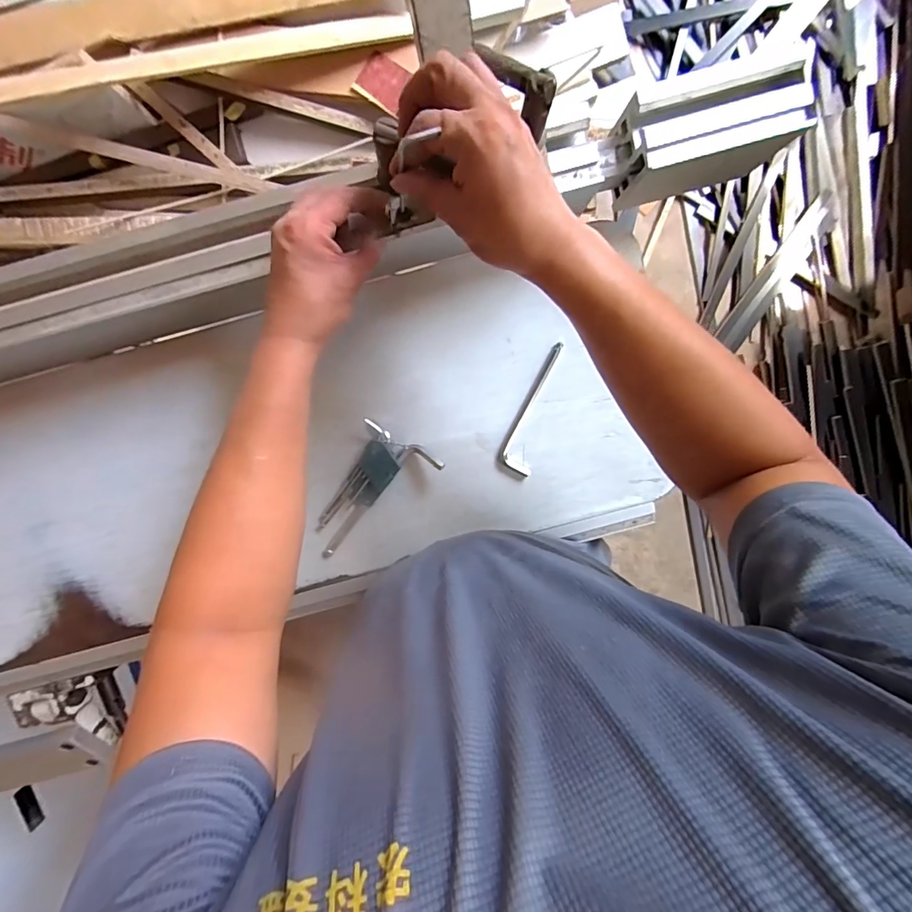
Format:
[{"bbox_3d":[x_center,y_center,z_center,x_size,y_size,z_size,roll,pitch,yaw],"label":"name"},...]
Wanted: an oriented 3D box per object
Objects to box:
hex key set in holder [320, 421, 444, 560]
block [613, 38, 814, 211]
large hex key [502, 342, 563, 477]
[{"bbox_3d":[-0.097,0.055,0.518,0.094,0.022,0.165,28,96,-5],"label":"hex key set in holder"},{"bbox_3d":[0.249,-0.320,0.443,0.174,0.077,0.088,-18,97,1],"label":"block"},{"bbox_3d":[0.087,-0.056,0.513,0.035,0.012,0.156,13,97,-3],"label":"large hex key"}]

